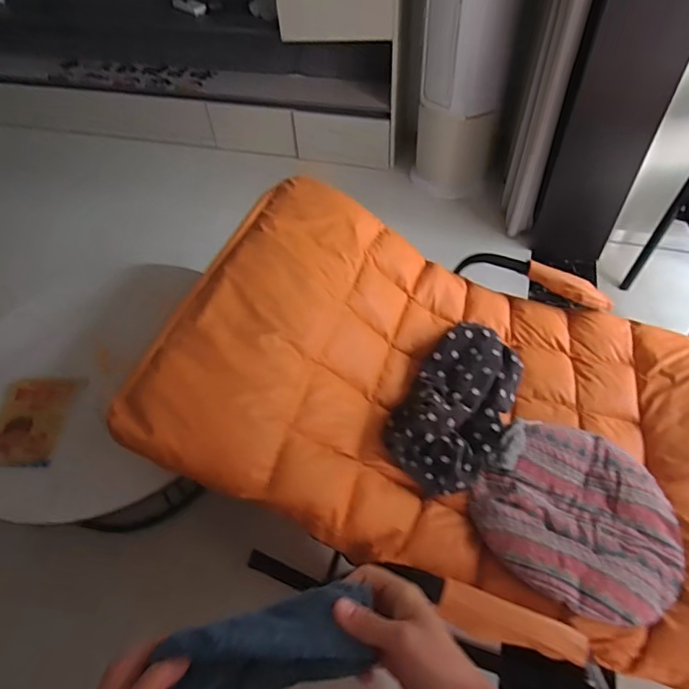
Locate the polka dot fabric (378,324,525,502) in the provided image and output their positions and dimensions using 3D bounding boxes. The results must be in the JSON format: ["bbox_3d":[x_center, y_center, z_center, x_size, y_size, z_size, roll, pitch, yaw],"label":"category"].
[{"bbox_3d":[0.264,0.121,1.124,0.226,0.140,0.428,23,56,21],"label":"polka dot fabric"}]

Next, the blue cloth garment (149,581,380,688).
[{"bbox_3d":[-0.064,0.235,0.370,0.168,0.047,0.072,-22,53,-11],"label":"blue cloth garment"}]

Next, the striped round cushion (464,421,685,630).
[{"bbox_3d":[0.491,0.350,1.003,0.374,0.055,0.377,-2,51,2],"label":"striped round cushion"}]

